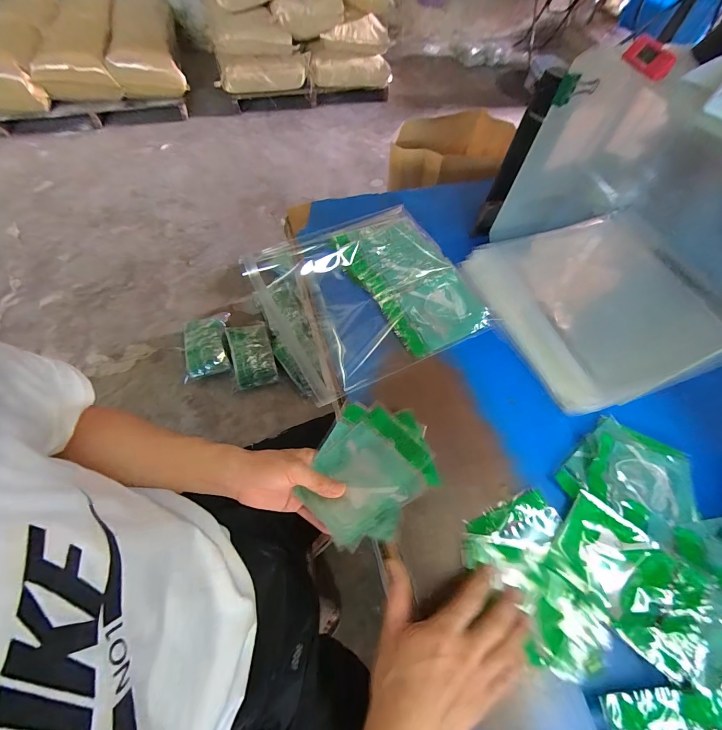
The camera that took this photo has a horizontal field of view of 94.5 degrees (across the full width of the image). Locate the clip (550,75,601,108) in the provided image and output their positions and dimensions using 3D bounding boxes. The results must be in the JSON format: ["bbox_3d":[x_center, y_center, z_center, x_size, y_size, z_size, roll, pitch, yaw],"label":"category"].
[{"bbox_3d":[0.286,-0.364,0.441,0.057,0.037,0.015,-13,61,-11],"label":"clip"}]

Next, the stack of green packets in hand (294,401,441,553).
[{"bbox_3d":[0.007,0.120,0.396,0.155,0.021,0.142,-44,48,-11],"label":"stack of green packets in hand"}]

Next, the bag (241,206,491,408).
[{"bbox_3d":[0.012,-0.122,0.539,0.293,0.048,0.294,-25,64,-17],"label":"bag"}]

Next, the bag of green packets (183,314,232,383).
[{"bbox_3d":[-0.629,-0.086,1.359,0.186,0.083,0.299,-11,61,-10],"label":"bag of green packets"}]

